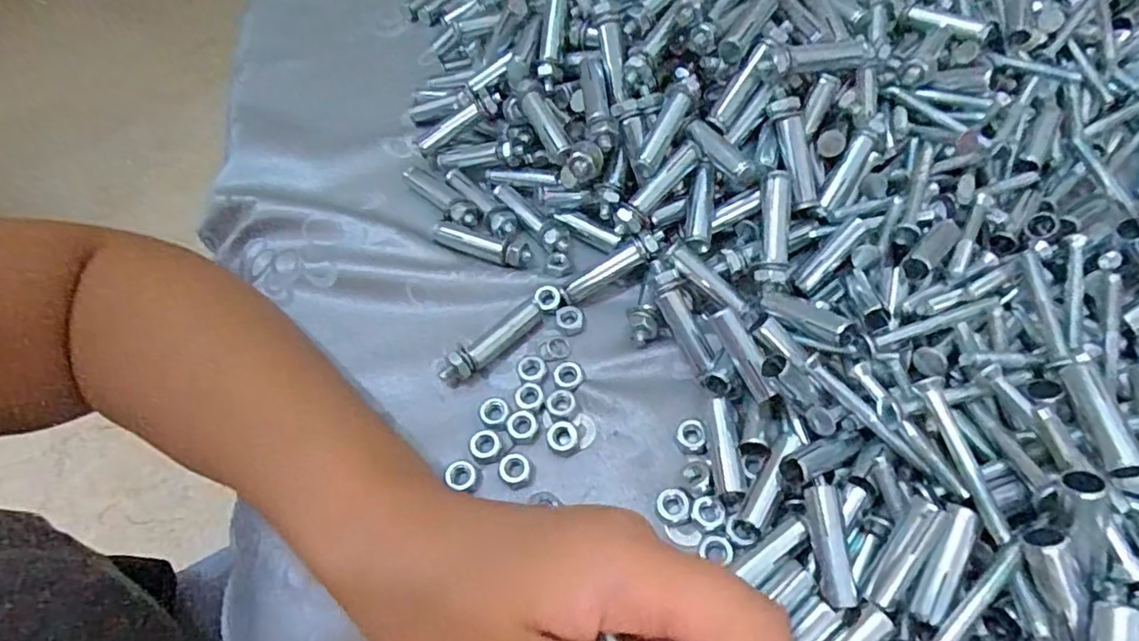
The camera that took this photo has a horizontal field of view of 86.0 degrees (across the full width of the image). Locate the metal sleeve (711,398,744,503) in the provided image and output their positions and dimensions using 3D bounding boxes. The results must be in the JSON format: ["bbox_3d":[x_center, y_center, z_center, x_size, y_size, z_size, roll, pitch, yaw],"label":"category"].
[{"bbox_3d":[0.062,0.051,0.244,0.010,0.010,0.046,-1,58,3],"label":"metal sleeve"}]

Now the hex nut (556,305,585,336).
[{"bbox_3d":[0.001,0.000,0.287,0.013,0.004,0.014,-7,58,0],"label":"hex nut"}]

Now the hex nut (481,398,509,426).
[{"bbox_3d":[-0.033,0.039,0.265,0.012,0.004,0.013,-23,59,-10],"label":"hex nut"}]

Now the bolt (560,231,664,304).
[{"bbox_3d":[0.021,-0.025,0.289,0.054,0.011,0.009,-32,59,7],"label":"bolt"}]

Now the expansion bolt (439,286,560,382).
[{"bbox_3d":[-0.031,0.005,0.282,0.065,0.010,0.013,-39,63,-19],"label":"expansion bolt"}]

